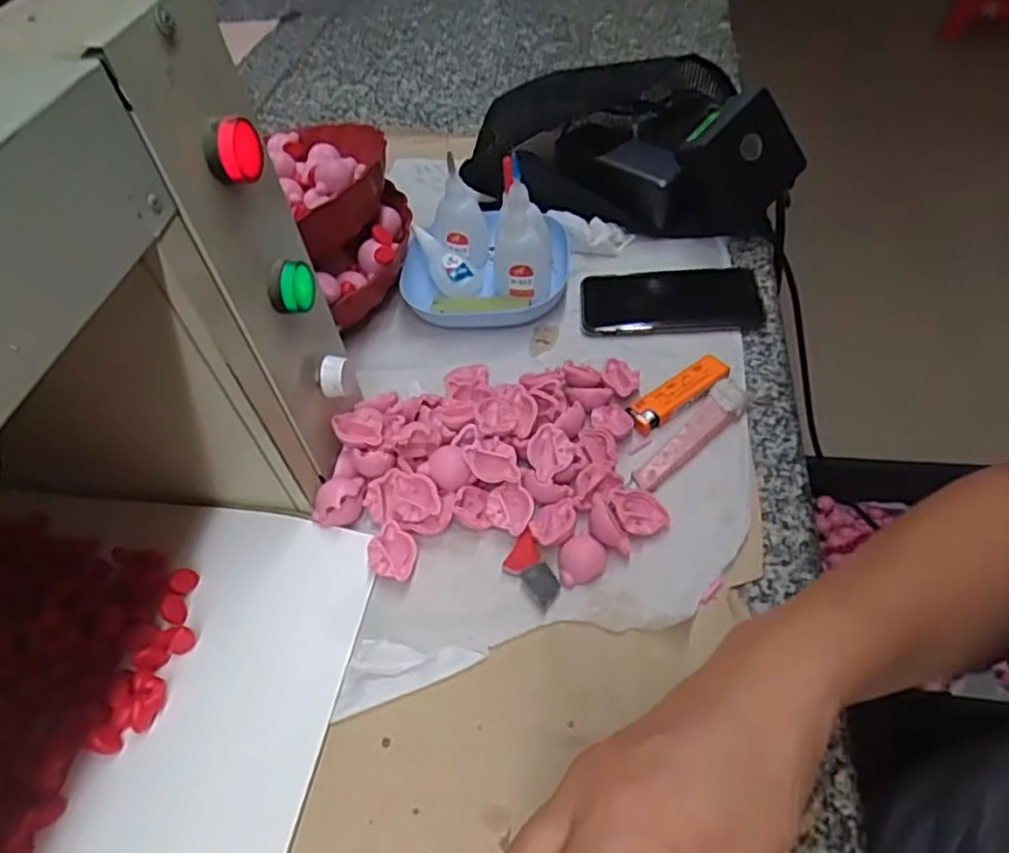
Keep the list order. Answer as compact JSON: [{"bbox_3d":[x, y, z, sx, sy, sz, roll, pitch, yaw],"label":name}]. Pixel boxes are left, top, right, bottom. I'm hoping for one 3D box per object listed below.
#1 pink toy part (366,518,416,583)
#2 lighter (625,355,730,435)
[{"bbox_3d":[-0.066,0.076,0.407,0.029,0.012,0.032,15,53,15],"label":"pink toy part"},{"bbox_3d":[0.120,-0.025,0.466,0.079,0.011,0.022,-28,55,-19],"label":"lighter"}]

